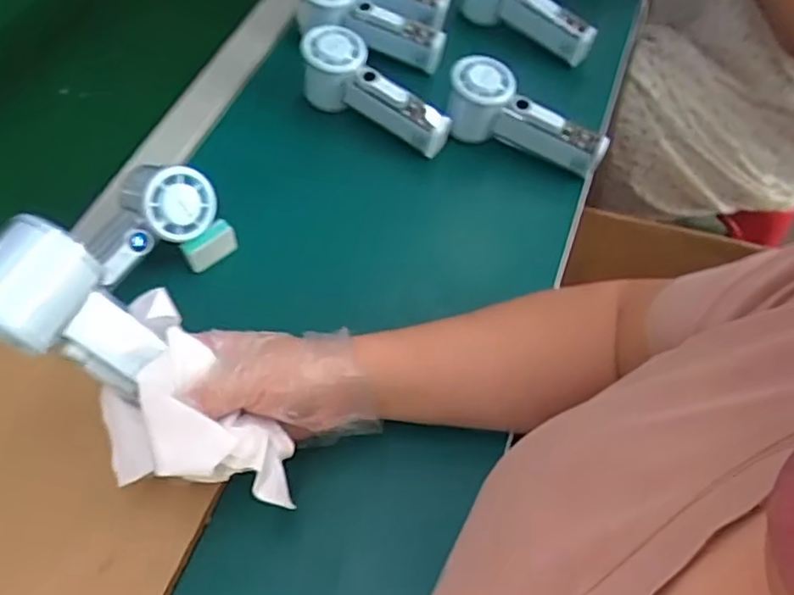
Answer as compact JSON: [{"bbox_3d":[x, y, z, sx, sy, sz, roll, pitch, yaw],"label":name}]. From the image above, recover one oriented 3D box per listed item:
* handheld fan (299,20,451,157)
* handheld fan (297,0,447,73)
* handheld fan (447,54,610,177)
[{"bbox_3d":[-0.022,-0.189,0.633,0.158,0.061,0.052,35,62,1],"label":"handheld fan"},{"bbox_3d":[-0.027,-0.280,0.681,0.158,0.050,0.052,27,60,-3],"label":"handheld fan"},{"bbox_3d":[0.115,-0.162,0.624,0.154,0.059,0.056,29,60,0],"label":"handheld fan"}]

